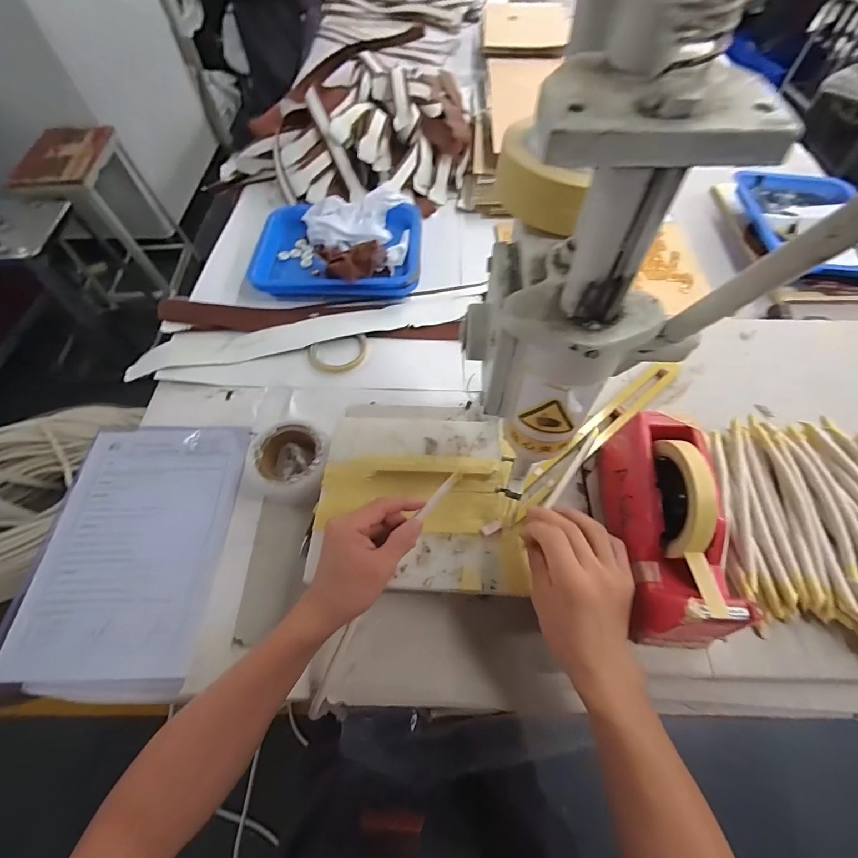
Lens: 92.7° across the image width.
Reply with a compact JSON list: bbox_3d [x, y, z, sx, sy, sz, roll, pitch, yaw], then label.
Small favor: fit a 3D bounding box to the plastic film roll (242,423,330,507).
[{"bbox_3d":[-0.174,0.046,0.522,0.111,0.050,0.106,30,65,17],"label":"plastic film roll"}]

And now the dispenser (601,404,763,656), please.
[{"bbox_3d":[0.227,0.081,0.380,0.077,0.123,0.203,0,60,0],"label":"dispenser"}]

